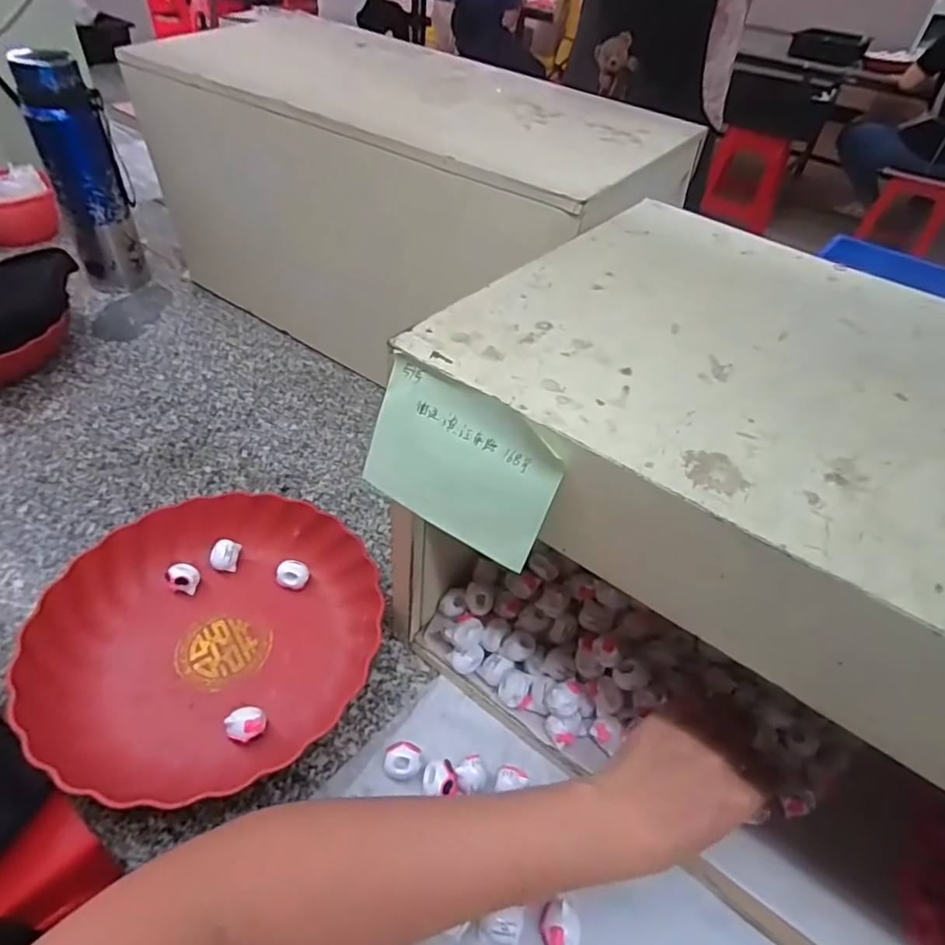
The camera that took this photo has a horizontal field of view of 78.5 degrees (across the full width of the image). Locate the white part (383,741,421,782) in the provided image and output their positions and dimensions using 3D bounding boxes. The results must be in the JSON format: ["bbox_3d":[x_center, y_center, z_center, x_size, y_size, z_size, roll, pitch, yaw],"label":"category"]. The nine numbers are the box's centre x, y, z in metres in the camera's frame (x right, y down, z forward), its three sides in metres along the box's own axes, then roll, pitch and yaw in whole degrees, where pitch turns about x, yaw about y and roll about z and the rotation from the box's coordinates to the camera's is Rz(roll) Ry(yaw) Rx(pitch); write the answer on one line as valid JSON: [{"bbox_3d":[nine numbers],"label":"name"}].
[{"bbox_3d":[-0.047,0.194,0.388,0.024,0.015,0.020,4,44,-3],"label":"white part"}]

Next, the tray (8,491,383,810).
[{"bbox_3d":[-0.196,0.118,0.436,0.228,0.050,0.220,3,44,-3],"label":"tray"}]

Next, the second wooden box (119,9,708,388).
[{"bbox_3d":[-0.098,-0.310,0.707,0.603,0.304,0.269,28,49,20],"label":"second wooden box"}]

